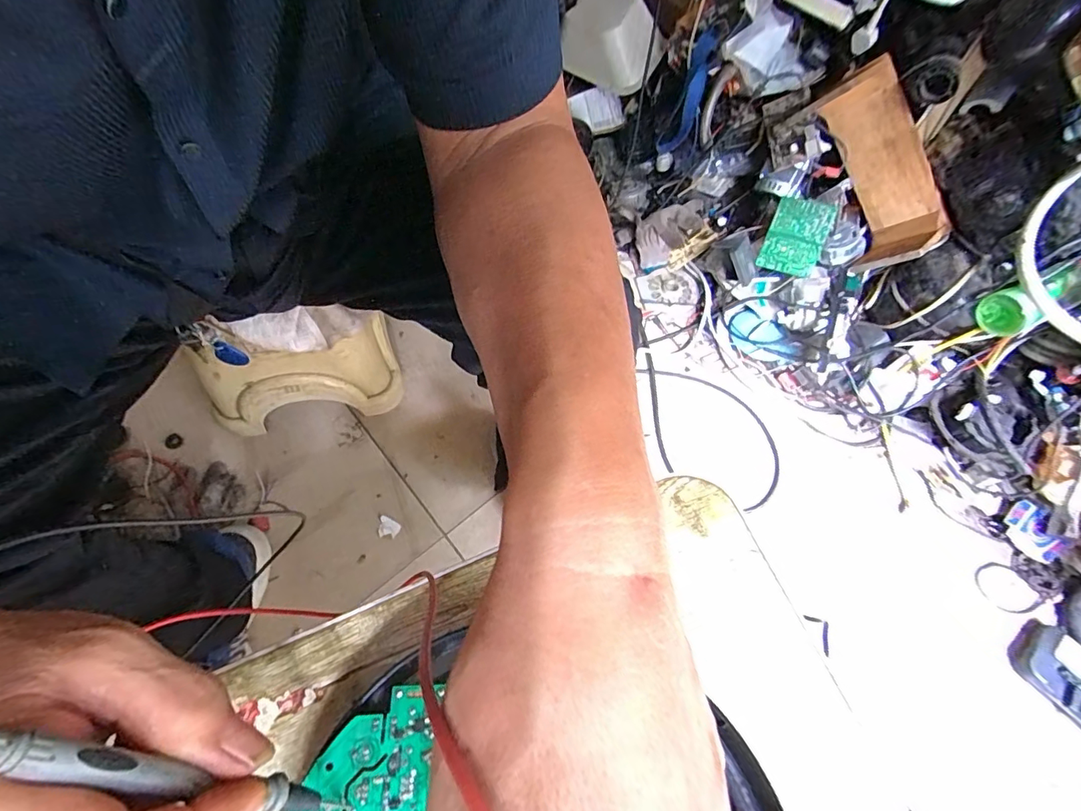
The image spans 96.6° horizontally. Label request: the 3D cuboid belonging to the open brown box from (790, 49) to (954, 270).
[{"bbox_3d":[0.542,-0.383,0.798,0.108,0.121,0.301,-32,102,-16],"label":"open brown box"}]

